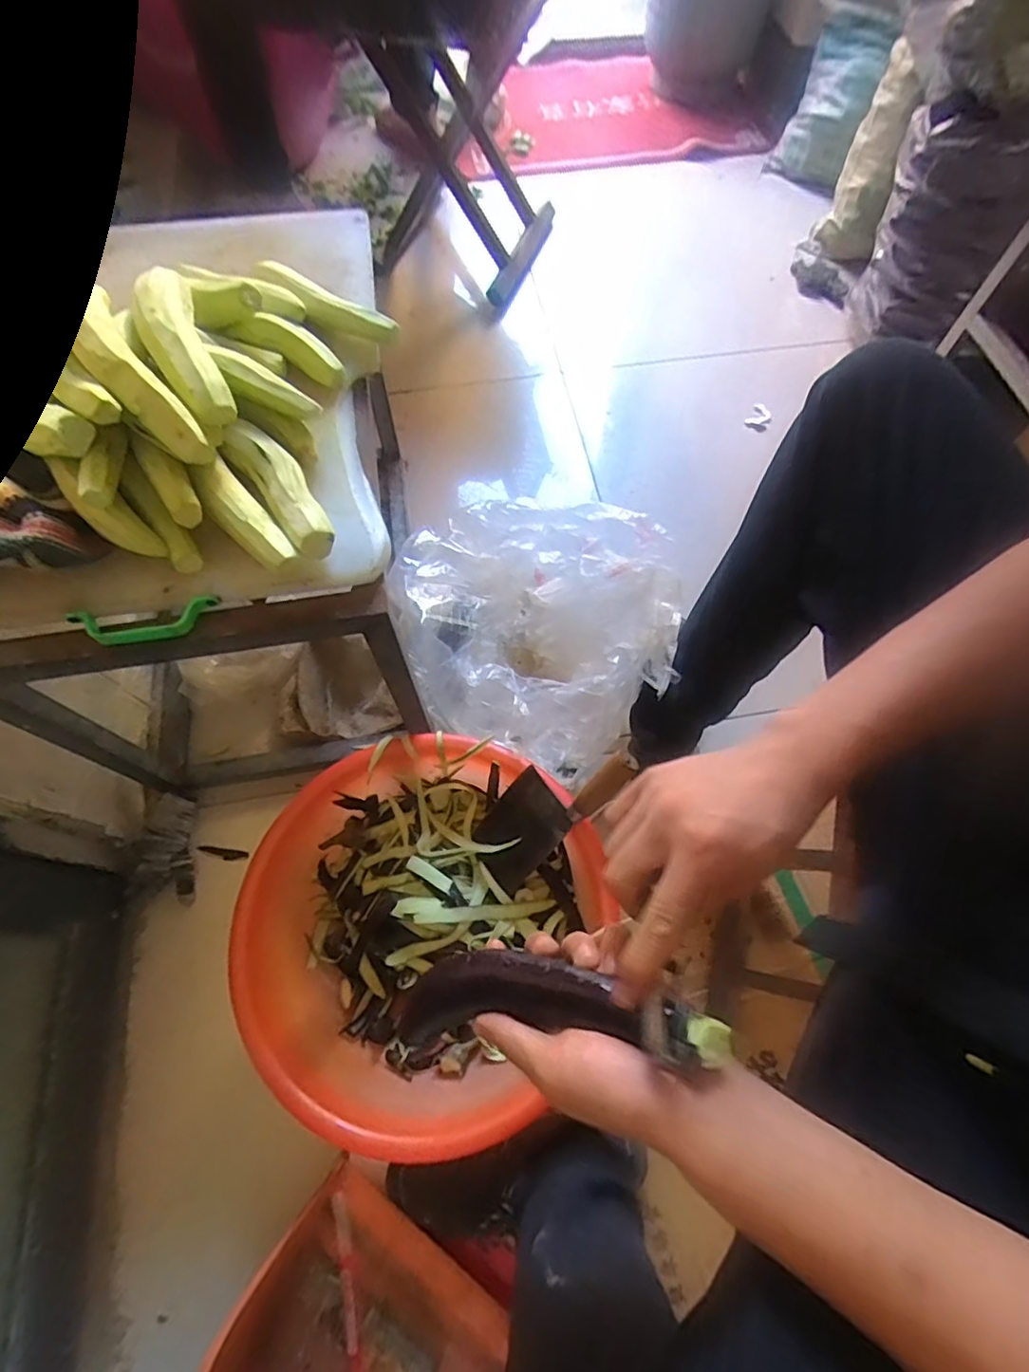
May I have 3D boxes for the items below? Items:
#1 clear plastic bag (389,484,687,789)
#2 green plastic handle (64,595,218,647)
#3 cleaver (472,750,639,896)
[{"bbox_3d":[0.023,-0.071,0.857,0.375,0.220,0.366,-4,66,-3],"label":"clear plastic bag"},{"bbox_3d":[-0.323,-0.055,0.515,0.124,0.016,0.033,-6,66,-4],"label":"green plastic handle"},{"bbox_3d":[0.041,0.144,0.690,0.029,0.239,0.101,-1,56,-49],"label":"cleaver"}]

